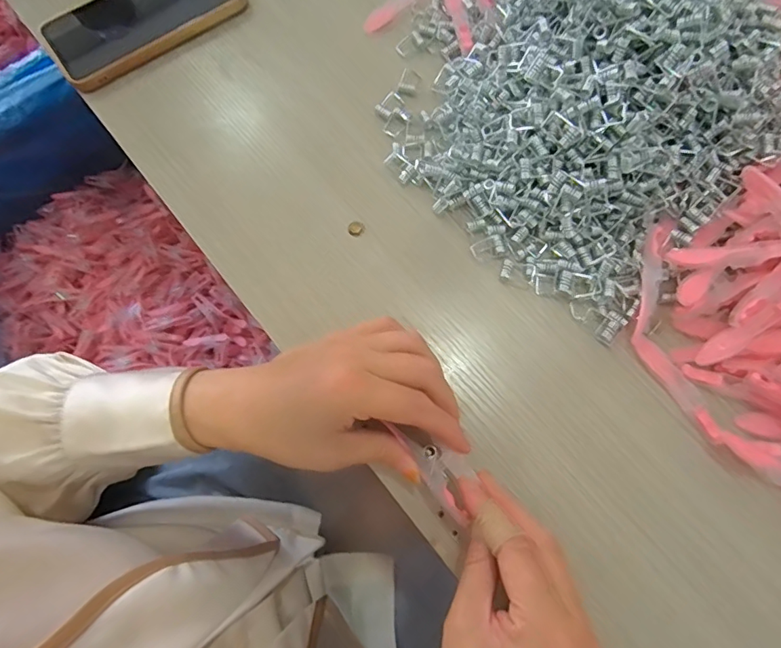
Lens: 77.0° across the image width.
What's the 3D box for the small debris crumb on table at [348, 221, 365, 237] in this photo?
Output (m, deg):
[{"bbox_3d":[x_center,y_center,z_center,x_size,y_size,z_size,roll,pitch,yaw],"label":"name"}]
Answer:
[{"bbox_3d":[-0.024,-0.068,0.352,0.010,0.005,0.011,0,73,0],"label":"small debris crumb on table"}]

